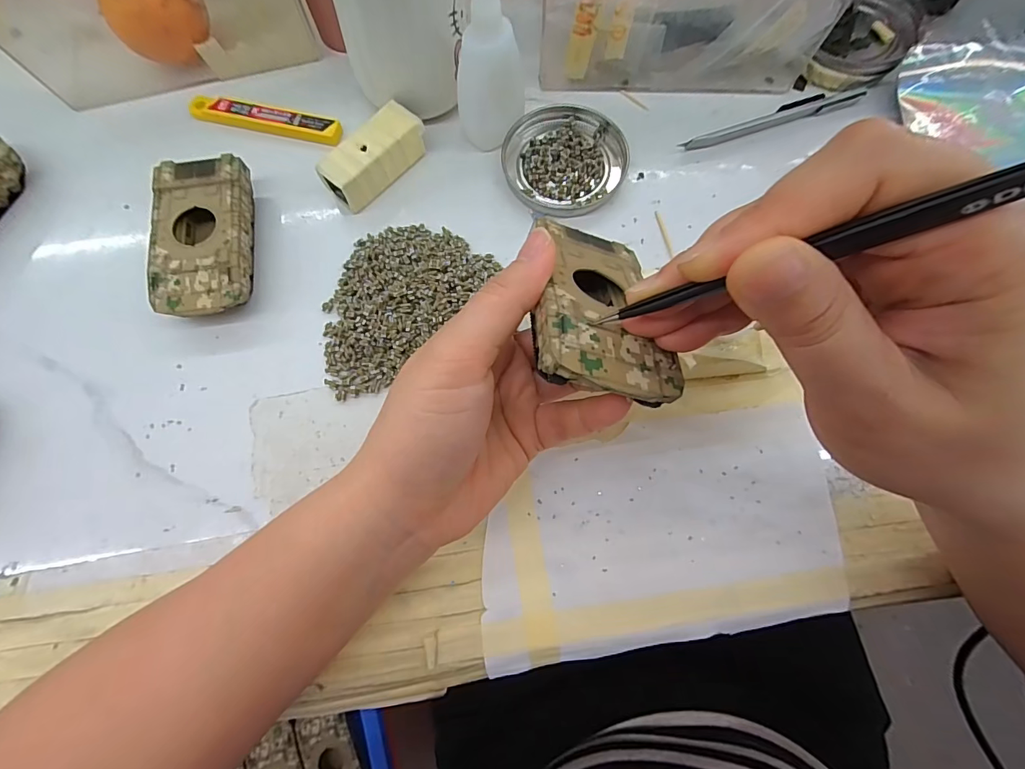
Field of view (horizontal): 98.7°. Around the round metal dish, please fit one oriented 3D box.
[{"bbox_3d":[0.034,-0.149,0.287,0.077,0.009,0.081,0,76,1],"label":"round metal dish"}]

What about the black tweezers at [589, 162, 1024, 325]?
[{"bbox_3d":[0.077,-0.033,0.103,0.133,0.010,0.004,-15,70,43],"label":"black tweezers"}]

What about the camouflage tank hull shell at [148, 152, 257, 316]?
[{"bbox_3d":[-0.180,-0.085,0.261,0.050,0.025,0.096,-6,76,-1],"label":"camouflage tank hull shell"}]

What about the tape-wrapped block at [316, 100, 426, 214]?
[{"bbox_3d":[-0.088,-0.141,0.274,0.024,0.026,0.068,41,80,10],"label":"tape-wrapped block"}]

